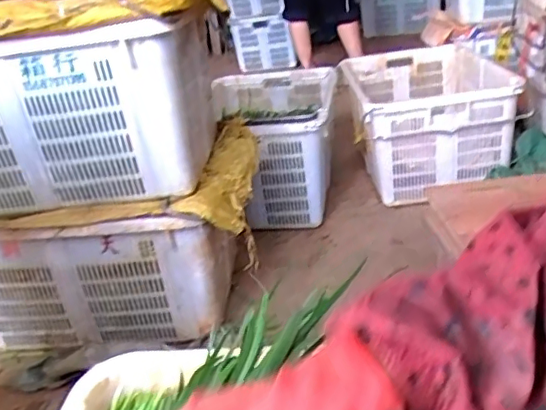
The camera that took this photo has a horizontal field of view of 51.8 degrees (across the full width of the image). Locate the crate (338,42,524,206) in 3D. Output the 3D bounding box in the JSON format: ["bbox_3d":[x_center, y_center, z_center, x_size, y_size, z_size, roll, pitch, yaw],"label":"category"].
[{"bbox_3d":[0.497,-0.294,1.888,0.455,0.312,0.627,-5,25,6],"label":"crate"}]

